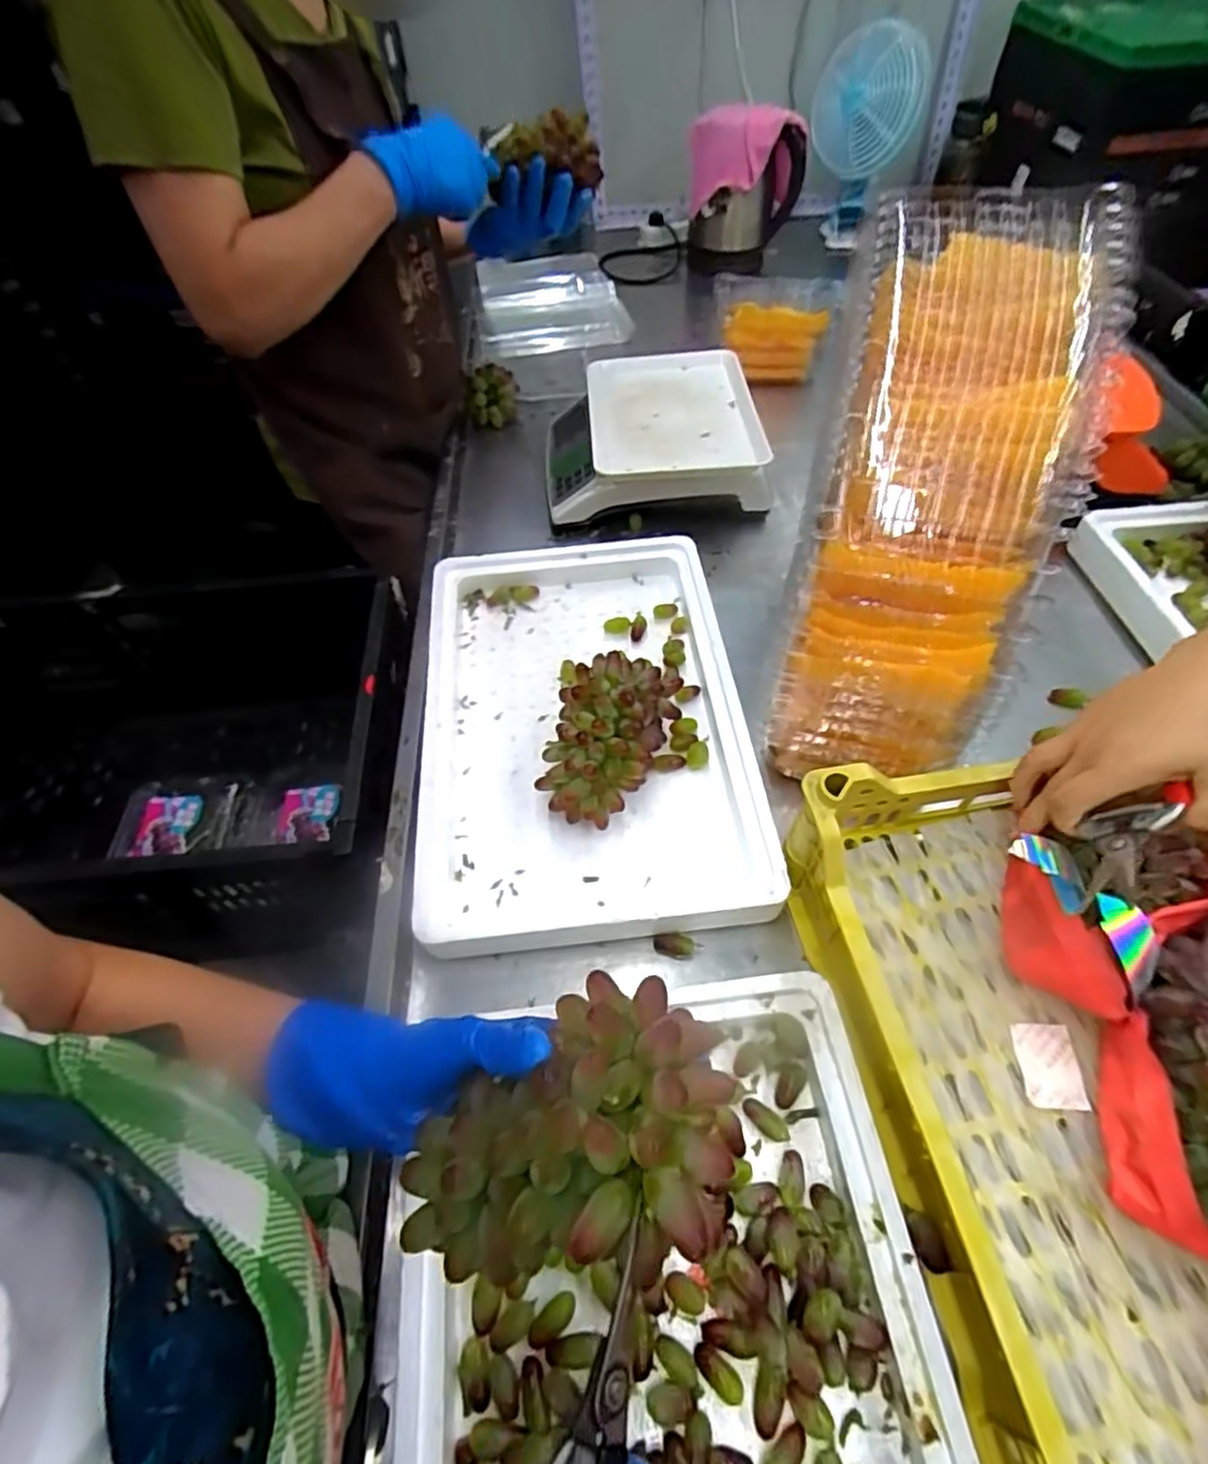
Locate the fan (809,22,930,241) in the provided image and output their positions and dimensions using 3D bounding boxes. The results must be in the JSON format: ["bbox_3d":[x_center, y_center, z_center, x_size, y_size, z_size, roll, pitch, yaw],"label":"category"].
[{"bbox_3d":[0.466,-1.066,1.199,0.189,0.280,0.125,14,56,12],"label":"fan"}]

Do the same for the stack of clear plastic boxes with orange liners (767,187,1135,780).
[{"bbox_3d":[0.247,-0.169,0.522,0.174,0.465,0.110,15,13,12],"label":"stack of clear plastic boxes with orange liners"}]

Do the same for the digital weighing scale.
[{"bbox_3d":[0.059,-0.396,0.899,0.275,0.111,0.285,-5,54,-2],"label":"digital weighing scale"}]

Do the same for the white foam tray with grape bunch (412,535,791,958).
[{"bbox_3d":[-0.023,-0.033,0.643,0.307,0.092,0.452,-7,54,-3],"label":"white foam tray with grape bunch"}]

